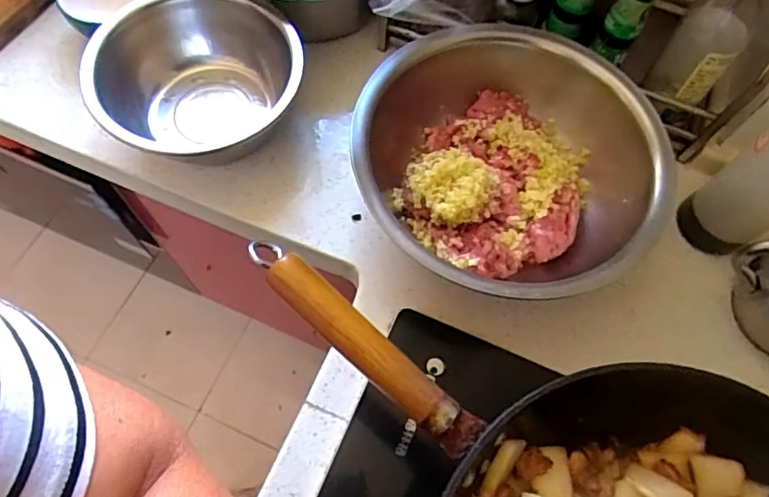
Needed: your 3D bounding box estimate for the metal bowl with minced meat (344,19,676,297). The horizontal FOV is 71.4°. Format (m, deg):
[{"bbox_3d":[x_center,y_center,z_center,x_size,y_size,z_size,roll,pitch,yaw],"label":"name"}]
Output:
[{"bbox_3d":[0.116,-0.078,0.563,0.289,0.113,0.304,-10,67,-7],"label":"metal bowl with minced meat"}]

